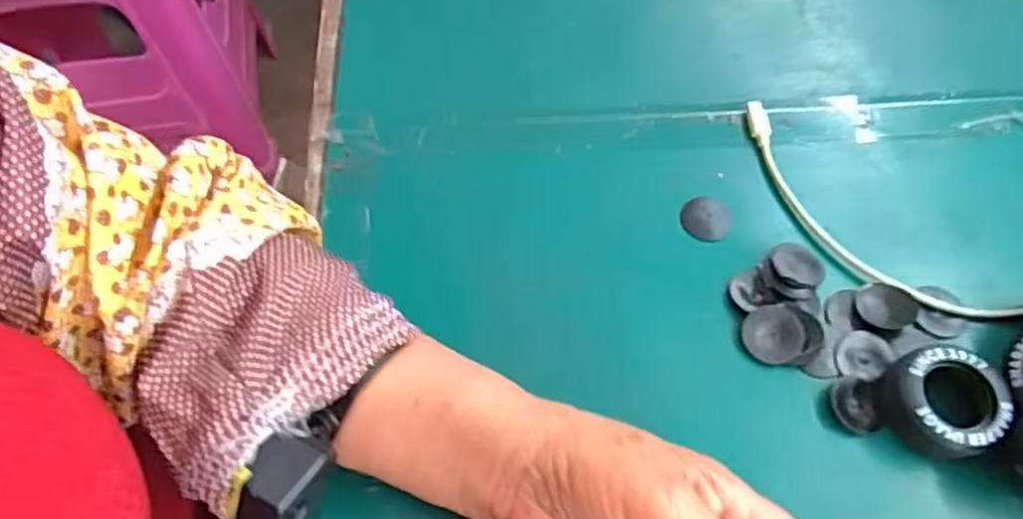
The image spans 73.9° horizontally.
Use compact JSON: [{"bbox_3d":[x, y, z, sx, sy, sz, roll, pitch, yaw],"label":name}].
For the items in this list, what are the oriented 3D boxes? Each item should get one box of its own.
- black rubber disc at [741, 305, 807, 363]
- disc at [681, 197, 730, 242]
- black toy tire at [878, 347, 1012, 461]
[{"bbox_3d":[0.129,0.036,0.334,0.027,0.006,0.028,0,61,-1],"label":"black rubber disc"},{"bbox_3d":[0.106,-0.023,0.370,0.025,0.004,0.028,8,61,3],"label":"disc"},{"bbox_3d":[0.197,0.066,0.310,0.047,0.025,0.046,0,61,-1],"label":"black toy tire"}]

